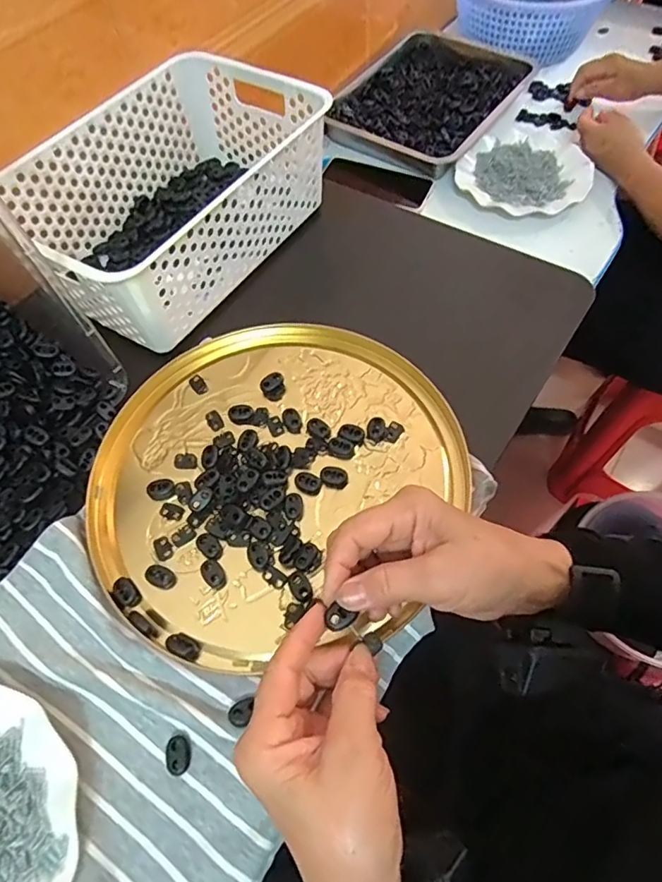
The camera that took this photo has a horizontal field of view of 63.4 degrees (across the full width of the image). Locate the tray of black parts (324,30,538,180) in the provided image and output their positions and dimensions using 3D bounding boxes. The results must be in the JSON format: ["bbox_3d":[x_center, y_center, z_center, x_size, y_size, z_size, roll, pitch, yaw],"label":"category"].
[{"bbox_3d":[0.154,-0.547,0.850,0.235,0.041,0.333,27,65,17],"label":"tray of black parts"}]

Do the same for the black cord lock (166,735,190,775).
[{"bbox_3d":[-0.096,0.197,0.337,0.013,0.006,0.021,-15,61,-5],"label":"black cord lock"}]

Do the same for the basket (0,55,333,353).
[{"bbox_3d":[-0.155,-0.249,0.538,0.203,0.099,0.296,32,67,19],"label":"basket"}]

